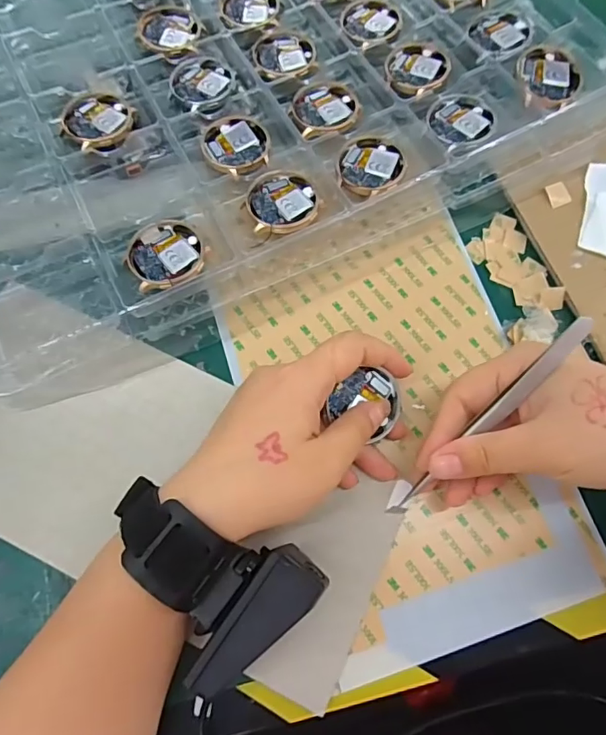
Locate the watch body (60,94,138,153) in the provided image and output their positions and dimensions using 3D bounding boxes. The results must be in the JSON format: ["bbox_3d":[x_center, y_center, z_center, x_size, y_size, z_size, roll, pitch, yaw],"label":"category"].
[{"bbox_3d":[-0.137,-0.163,0.337,0.047,0.015,0.045,0,75,-1],"label":"watch body"}]

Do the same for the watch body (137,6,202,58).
[{"bbox_3d":[-0.096,-0.244,0.368,0.043,0.008,0.050,-12,75,-5],"label":"watch body"}]

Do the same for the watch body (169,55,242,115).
[{"bbox_3d":[-0.067,-0.197,0.351,0.050,0.008,0.046,0,75,-1],"label":"watch body"}]

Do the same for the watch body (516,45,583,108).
[{"bbox_3d":[0.163,-0.193,0.338,0.042,0.007,0.047,-13,75,-5],"label":"watch body"}]

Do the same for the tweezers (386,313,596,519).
[{"bbox_3d":[0.091,0.030,0.256,0.010,0.017,0.137,42,111,9],"label":"tweezers"}]

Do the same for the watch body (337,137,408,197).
[{"bbox_3d":[0.044,-0.129,0.324,0.042,0.013,0.048,27,76,6],"label":"watch body"}]

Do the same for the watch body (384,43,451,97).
[{"bbox_3d":[0.079,-0.208,0.352,0.043,0.012,0.049,24,75,5],"label":"watch body"}]

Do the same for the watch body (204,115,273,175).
[{"bbox_3d":[-0.043,-0.144,0.330,0.042,0.008,0.049,-6,75,-3],"label":"watch body"}]

